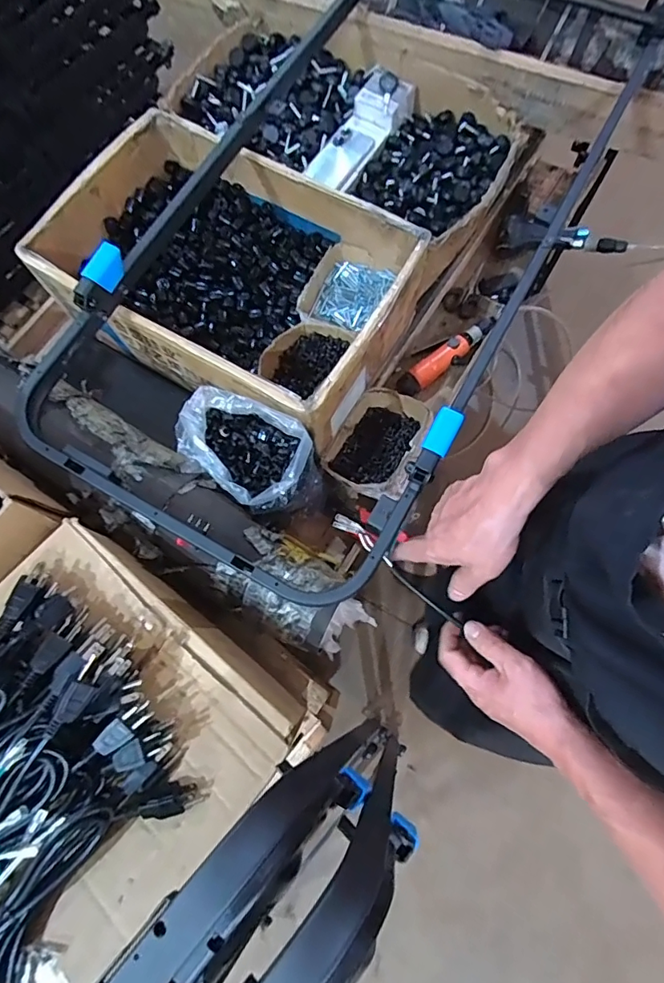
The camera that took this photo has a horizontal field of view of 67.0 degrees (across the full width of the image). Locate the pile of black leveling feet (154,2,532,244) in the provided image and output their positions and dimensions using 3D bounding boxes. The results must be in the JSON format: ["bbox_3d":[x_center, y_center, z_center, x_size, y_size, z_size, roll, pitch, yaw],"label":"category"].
[{"bbox_3d":[0.025,-0.684,0.902,0.597,0.097,0.314,32,77,11],"label":"pile of black leveling feet"}]

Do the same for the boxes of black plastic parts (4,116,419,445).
[{"bbox_3d":[-0.157,-0.339,0.807,0.535,0.164,0.353,30,76,10],"label":"boxes of black plastic parts"}]

